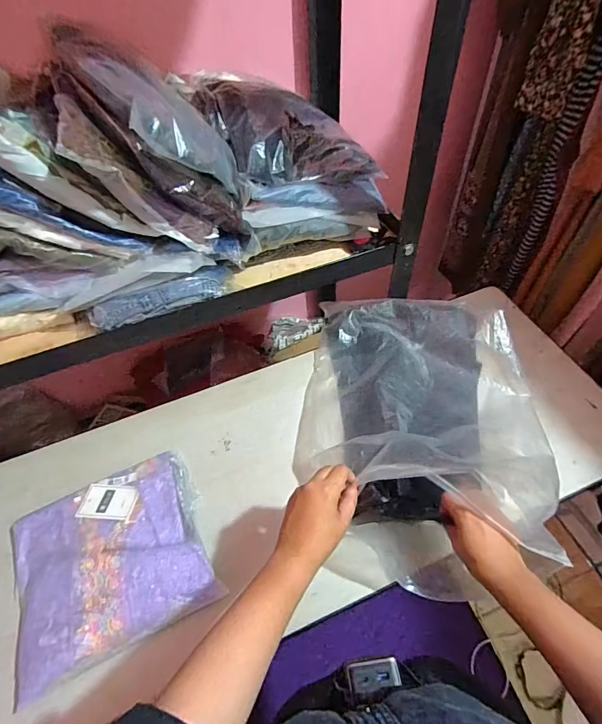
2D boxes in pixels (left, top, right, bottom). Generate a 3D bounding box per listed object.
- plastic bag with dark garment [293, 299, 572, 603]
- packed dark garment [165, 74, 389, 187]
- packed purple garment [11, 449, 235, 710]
[{"bbox_3d":[0.196,0.067,0.664,0.390,0.190,0.478,7,55,9],"label":"plastic bag with dark garment"},{"bbox_3d":[-0.032,-0.408,0.706,0.298,0.133,0.207,-14,54,-6],"label":"packed dark garment"},{"bbox_3d":[-0.290,0.295,0.611,0.276,0.041,0.249,-23,56,-13],"label":"packed purple garment"}]

